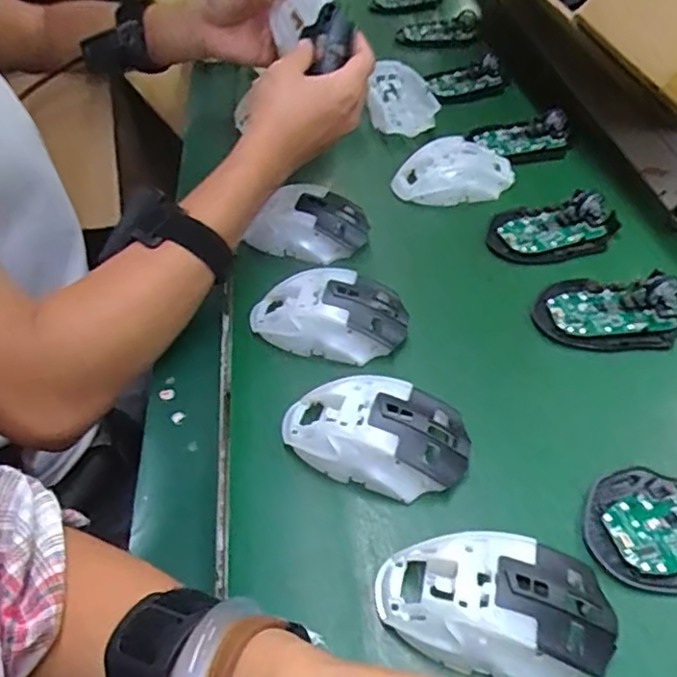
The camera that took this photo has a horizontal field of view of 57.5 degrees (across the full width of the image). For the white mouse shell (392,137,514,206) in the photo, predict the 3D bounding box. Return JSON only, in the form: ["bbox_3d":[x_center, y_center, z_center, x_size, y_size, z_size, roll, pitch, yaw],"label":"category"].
[{"bbox_3d":[0.108,-0.157,0.579,0.111,0.033,0.062,-6,48,-3],"label":"white mouse shell"}]

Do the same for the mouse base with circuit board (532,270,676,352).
[{"bbox_3d":[0.207,-0.024,0.459,0.111,0.024,0.066,1,48,3],"label":"mouse base with circuit board"}]

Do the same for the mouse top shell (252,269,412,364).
[{"bbox_3d":[-0.007,-0.017,0.449,0.109,0.036,0.065,-6,48,-3],"label":"mouse top shell"}]

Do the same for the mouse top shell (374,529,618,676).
[{"bbox_3d":[0.077,0.135,0.308,0.114,0.034,0.065,8,49,9],"label":"mouse top shell"}]

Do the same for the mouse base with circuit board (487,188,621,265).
[{"bbox_3d":[0.184,-0.098,0.527,0.114,0.022,0.068,-12,48,-8],"label":"mouse base with circuit board"}]

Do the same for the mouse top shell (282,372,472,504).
[{"bbox_3d":[0.023,0.058,0.381,0.113,0.037,0.062,11,49,12],"label":"mouse top shell"}]

